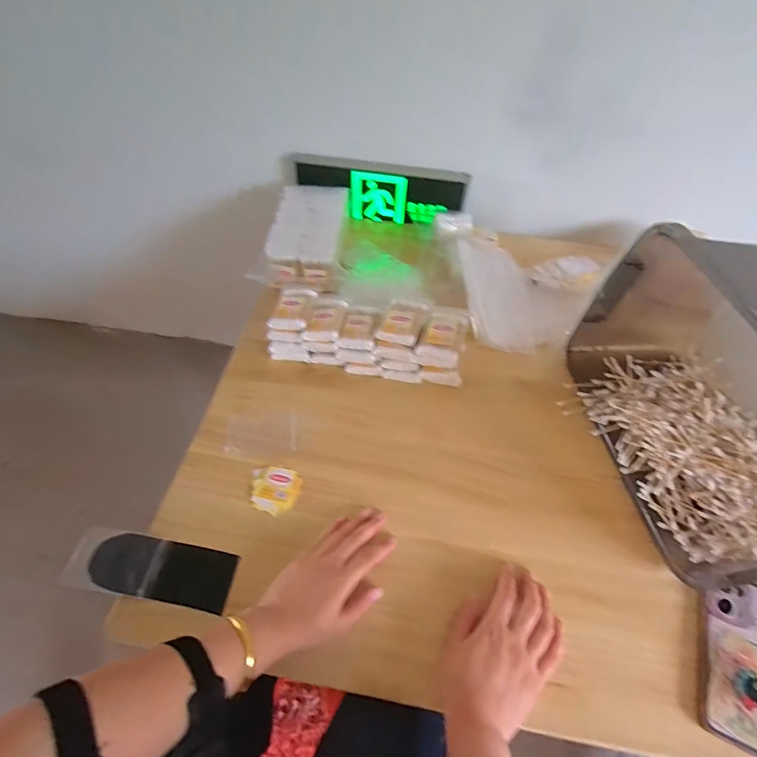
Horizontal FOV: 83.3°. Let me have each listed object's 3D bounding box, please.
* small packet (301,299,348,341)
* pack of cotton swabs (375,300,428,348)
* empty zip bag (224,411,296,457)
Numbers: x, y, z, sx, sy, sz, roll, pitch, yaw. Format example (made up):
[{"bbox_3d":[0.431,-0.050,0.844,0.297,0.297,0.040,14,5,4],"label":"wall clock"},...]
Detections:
[{"bbox_3d":[-0.079,-0.089,0.643,0.054,0.021,0.069,11,55,7],"label":"small packet"},{"bbox_3d":[0.037,-0.081,0.612,0.055,0.014,0.074,18,56,12],"label":"pack of cotton swabs"},{"bbox_3d":[-0.166,0.080,0.601,0.095,0.010,0.067,-3,57,-4],"label":"empty zip bag"}]

